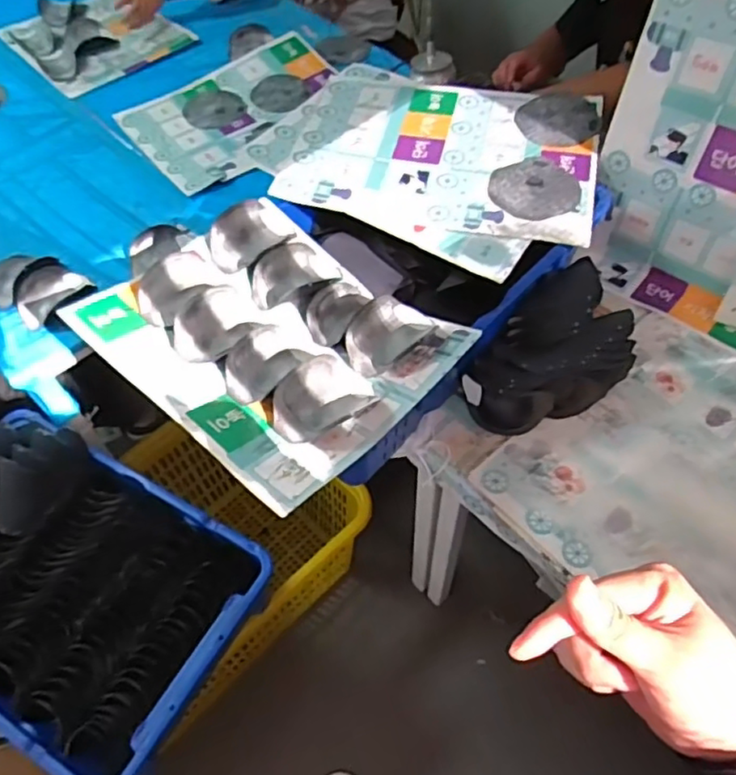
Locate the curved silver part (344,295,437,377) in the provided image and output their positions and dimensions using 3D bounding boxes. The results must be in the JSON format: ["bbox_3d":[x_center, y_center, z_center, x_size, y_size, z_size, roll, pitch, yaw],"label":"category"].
[{"bbox_3d":[0.026,-0.079,0.906,0.138,0.036,0.100,-32,60,-19],"label":"curved silver part"}]

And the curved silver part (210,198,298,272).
[{"bbox_3d":[-0.192,-0.245,1.018,0.098,0.041,0.134,36,64,24],"label":"curved silver part"}]

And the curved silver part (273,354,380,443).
[{"bbox_3d":[-0.055,0.015,0.816,0.144,0.052,0.102,-31,60,-30],"label":"curved silver part"}]

